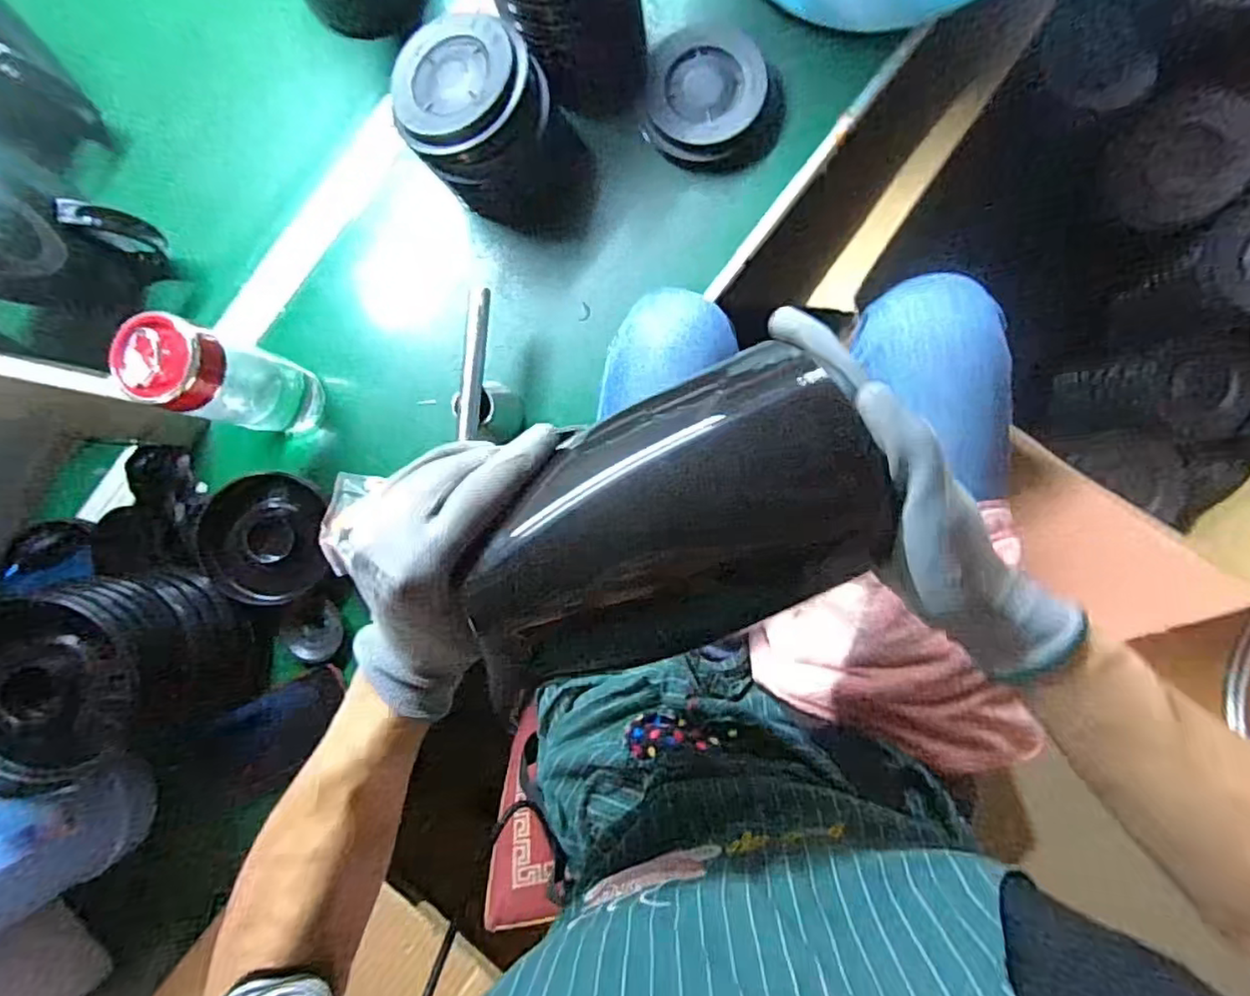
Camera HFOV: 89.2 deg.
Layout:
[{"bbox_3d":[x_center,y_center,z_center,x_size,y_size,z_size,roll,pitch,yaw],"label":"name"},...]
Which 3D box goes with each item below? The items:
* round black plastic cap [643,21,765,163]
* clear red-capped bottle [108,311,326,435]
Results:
[{"bbox_3d":[0.071,-0.363,0.572,0.102,0.034,0.101,0,88,6],"label":"round black plastic cap"},{"bbox_3d":[-0.322,-0.094,0.533,0.056,0.178,0.064,17,90,7],"label":"clear red-capped bottle"}]

